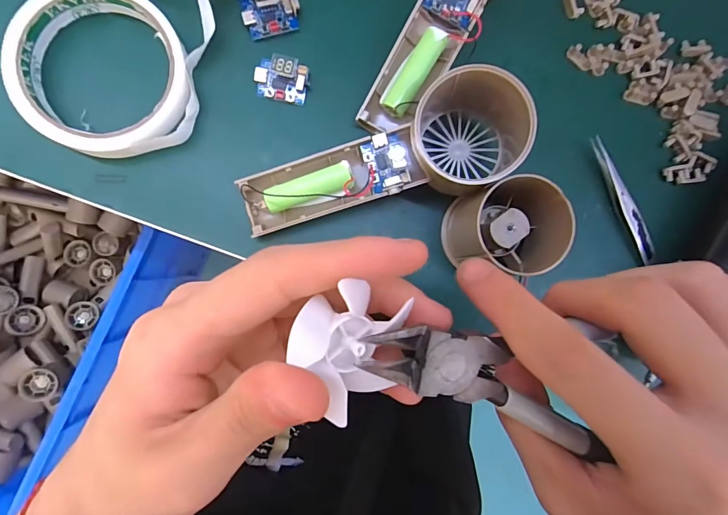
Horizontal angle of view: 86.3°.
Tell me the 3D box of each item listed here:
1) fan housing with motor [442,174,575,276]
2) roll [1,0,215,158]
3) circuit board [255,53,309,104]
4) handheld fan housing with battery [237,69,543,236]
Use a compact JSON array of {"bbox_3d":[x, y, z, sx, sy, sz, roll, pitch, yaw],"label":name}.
[{"bbox_3d":[0.079,-0.016,0.221,0.052,0.052,0.055,0,88,-6],"label":"fan housing with motor"},{"bbox_3d":[-0.118,-0.158,0.223,0.100,0.016,0.212,26,86,-5],"label":"roll"},{"bbox_3d":[-0.049,-0.106,0.232,0.031,0.017,0.021,9,87,-6],"label":"circuit board"},{"bbox_3d":[0.013,-0.048,0.210,0.160,0.061,0.062,-27,91,-7],"label":"handheld fan housing with battery"}]

